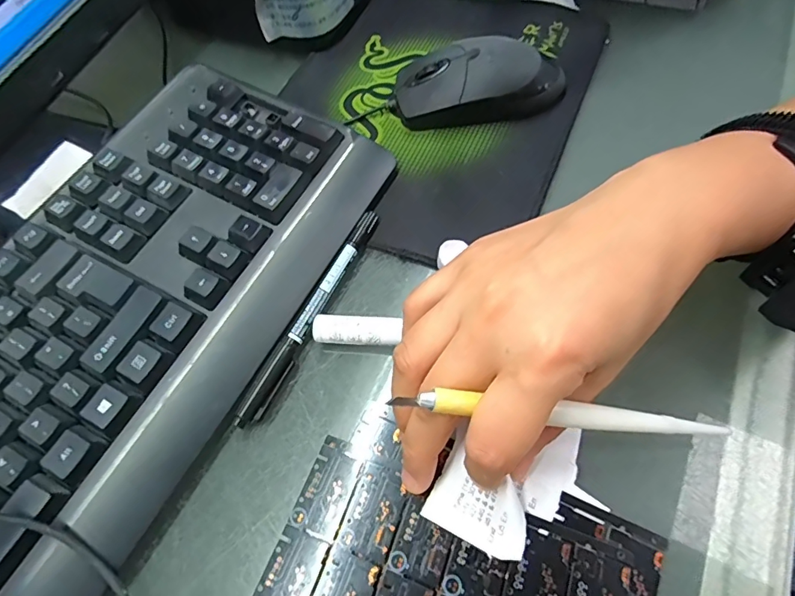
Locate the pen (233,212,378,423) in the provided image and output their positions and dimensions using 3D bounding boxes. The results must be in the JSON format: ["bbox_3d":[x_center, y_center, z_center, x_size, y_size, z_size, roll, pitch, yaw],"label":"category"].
[{"bbox_3d":[-0.046,0.007,0.259,0.010,0.011,0.138,22,67,16],"label":"pen"}]

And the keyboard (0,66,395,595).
[{"bbox_3d":[-0.173,0.045,0.229,0.162,0.028,0.421,26,66,10],"label":"keyboard"}]

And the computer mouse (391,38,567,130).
[{"bbox_3d":[0.057,-0.146,0.312,0.115,0.036,0.054,-10,67,-6],"label":"computer mouse"}]

